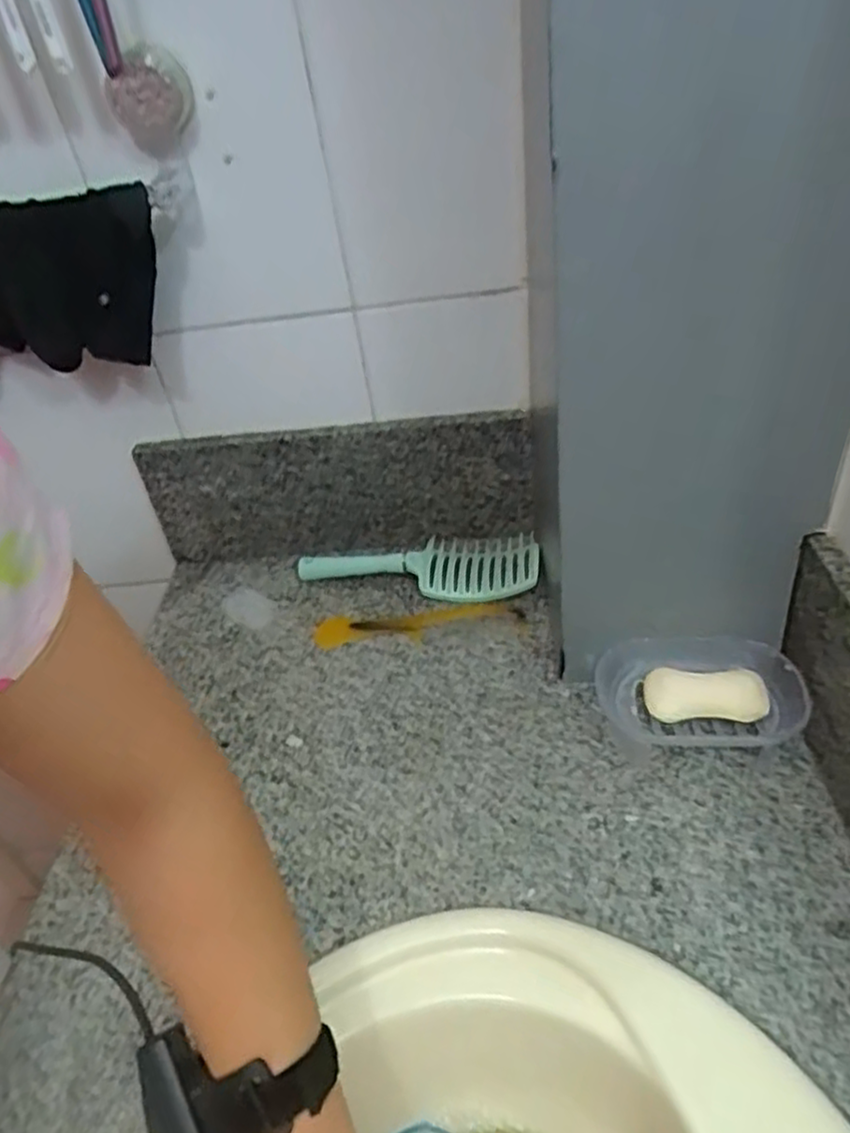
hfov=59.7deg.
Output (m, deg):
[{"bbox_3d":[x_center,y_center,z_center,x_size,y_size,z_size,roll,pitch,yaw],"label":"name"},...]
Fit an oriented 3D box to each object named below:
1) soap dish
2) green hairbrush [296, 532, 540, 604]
[{"bbox_3d":[0.218,0.110,0.593,0.154,0.055,0.096,3,41,13],"label":"soap dish"},{"bbox_3d":[-0.006,-0.002,0.778,0.246,0.033,0.080,1,40,11],"label":"green hairbrush"}]

